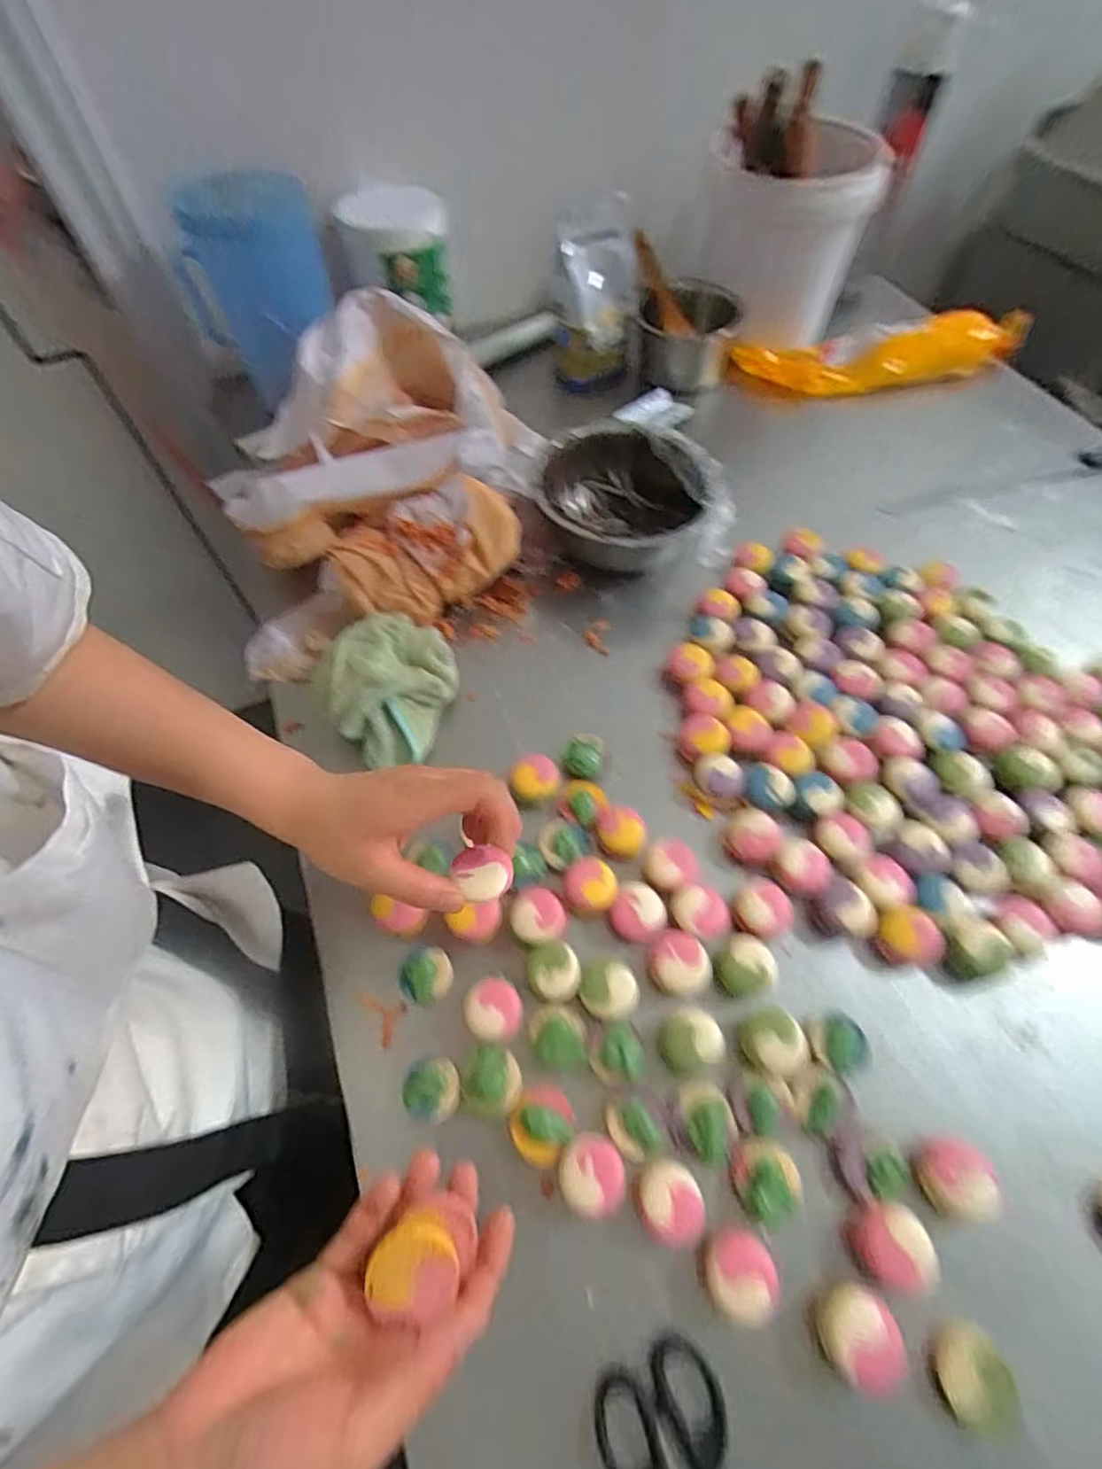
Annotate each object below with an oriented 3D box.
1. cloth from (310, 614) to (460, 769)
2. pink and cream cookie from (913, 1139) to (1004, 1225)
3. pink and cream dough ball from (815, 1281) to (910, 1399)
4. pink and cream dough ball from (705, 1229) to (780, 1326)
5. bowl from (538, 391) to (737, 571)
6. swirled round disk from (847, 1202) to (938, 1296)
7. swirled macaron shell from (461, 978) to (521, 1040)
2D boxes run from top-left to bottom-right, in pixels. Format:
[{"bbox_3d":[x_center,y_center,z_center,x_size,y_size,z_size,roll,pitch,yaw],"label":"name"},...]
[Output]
[{"bbox_3d":[-0.136,-0.042,0.518,0.101,0.063,0.113,36,67,21],"label":"cloth"},{"bbox_3d":[0.237,0.262,0.356,0.034,0.027,0.039,0,59,2],"label":"pink and cream cookie"},{"bbox_3d":[0.163,0.321,0.322,0.038,0.023,0.043,6,60,5],"label":"pink and cream dough ball"},{"bbox_3d":[0.105,0.300,0.338,0.038,0.023,0.038,-1,59,2],"label":"pink and cream dough ball"},{"bbox_3d":[0.084,-0.244,0.629,0.195,0.065,0.181,-20,61,-10],"label":"bowl"},{"bbox_3d":[0.192,0.287,0.340,0.033,0.025,0.039,32,66,19],"label":"swirled round disk"},{"bbox_3d":[-0.039,0.181,0.399,0.037,0.013,0.036,6,60,6],"label":"swirled macaron shell"}]

